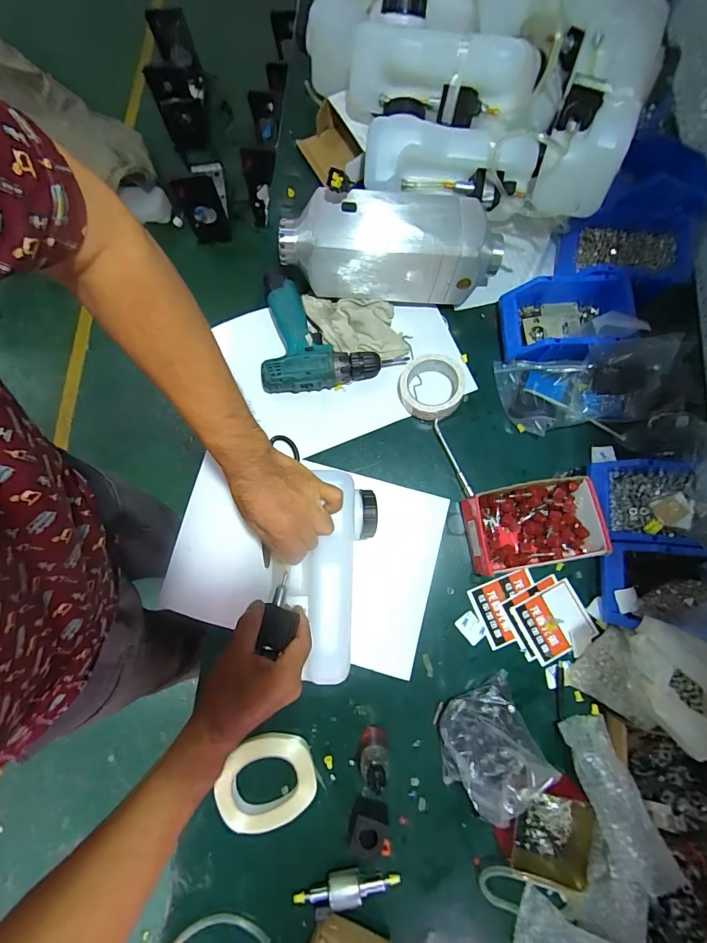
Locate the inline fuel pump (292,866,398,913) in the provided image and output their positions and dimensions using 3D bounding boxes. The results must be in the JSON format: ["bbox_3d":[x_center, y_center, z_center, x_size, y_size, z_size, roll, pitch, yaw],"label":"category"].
[{"bbox_3d":[-0.009,0.523,0.493,0.131,0.027,0.028,-9,79,-2],"label":"inline fuel pump"}]

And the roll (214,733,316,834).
[{"bbox_3d":[-0.117,0.409,0.519,0.127,0.029,0.106,-23,80,-4],"label":"roll"}]

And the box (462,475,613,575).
[{"bbox_3d":[0.255,0.077,0.569,0.182,0.062,0.114,-11,79,-2],"label":"box"}]

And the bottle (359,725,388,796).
[{"bbox_3d":[0.026,0.367,0.494,0.037,0.097,0.044,-1,79,0],"label":"bottle"}]

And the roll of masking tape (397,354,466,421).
[{"bbox_3d":[0.122,-0.133,0.622,0.098,0.049,0.099,0,79,0],"label":"roll of masking tape"}]

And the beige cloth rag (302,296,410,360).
[{"bbox_3d":[0.001,-0.237,0.640,0.180,0.033,0.094,8,79,2],"label":"beige cloth rag"}]

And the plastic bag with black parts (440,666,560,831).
[{"bbox_3d":[0.170,0.347,0.496,0.123,0.094,0.108,-18,80,-3],"label":"plastic bag with black parts"}]

